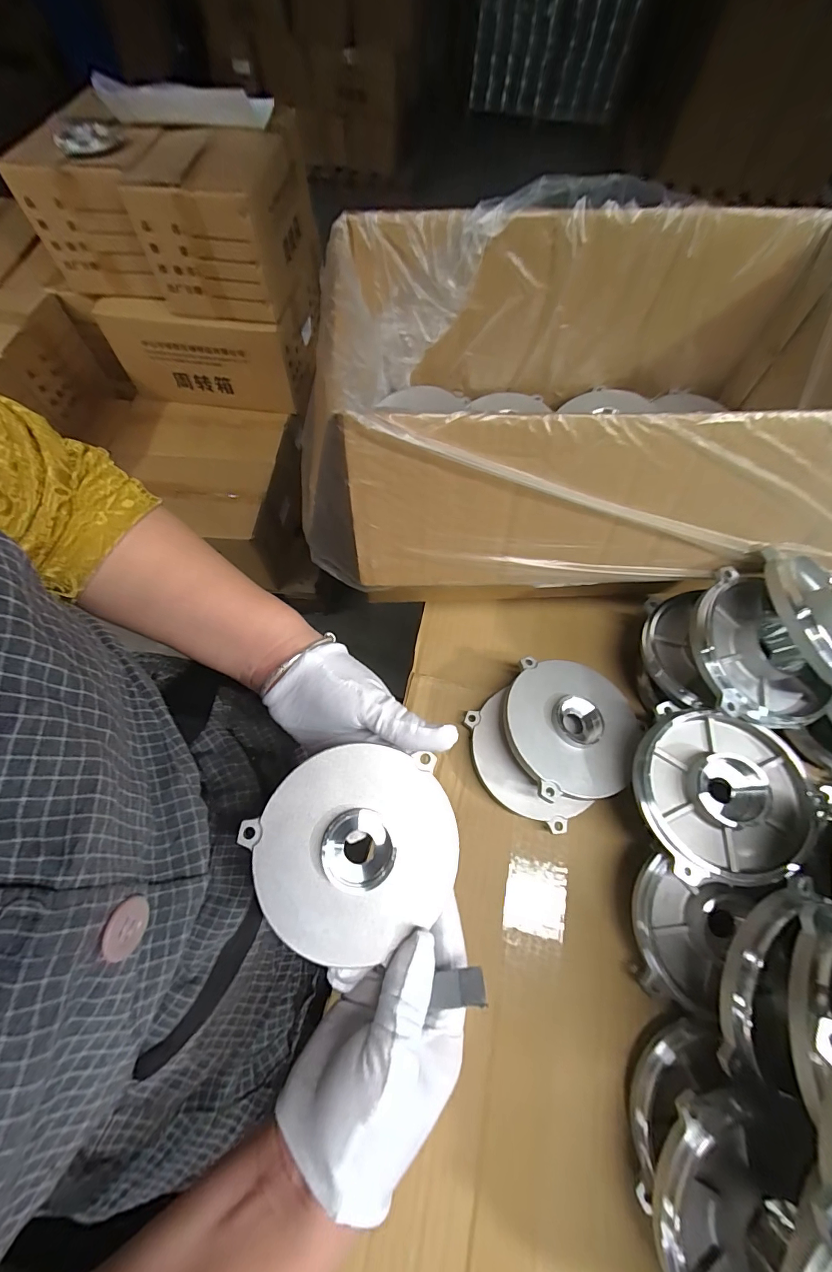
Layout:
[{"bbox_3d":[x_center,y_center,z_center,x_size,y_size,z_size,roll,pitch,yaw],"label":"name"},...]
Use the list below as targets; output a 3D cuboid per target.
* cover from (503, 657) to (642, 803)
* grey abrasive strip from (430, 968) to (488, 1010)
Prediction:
[{"bbox_3d":[0.130,0.072,0.343,0.114,0.024,0.110,-3,65,-2],"label":"cover"},{"bbox_3d":[0.022,0.180,0.217,0.027,0.004,0.015,-18,37,16],"label":"grey abrasive strip"}]

